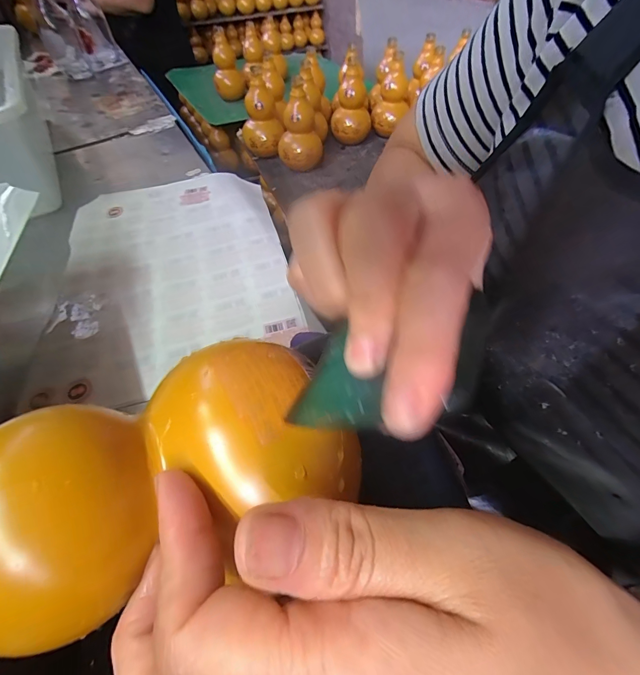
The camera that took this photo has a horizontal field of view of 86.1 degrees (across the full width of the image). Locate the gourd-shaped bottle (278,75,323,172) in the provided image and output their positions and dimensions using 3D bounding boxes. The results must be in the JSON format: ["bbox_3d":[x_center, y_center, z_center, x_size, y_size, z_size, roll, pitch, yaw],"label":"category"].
[{"bbox_3d":[-0.045,-0.463,0.761,0.100,0.167,0.087,-4,51,-3],"label":"gourd-shaped bottle"}]

